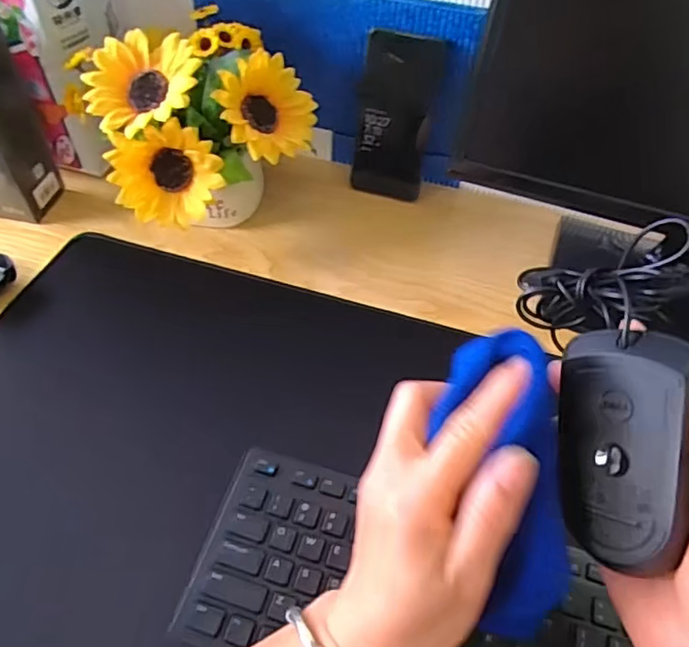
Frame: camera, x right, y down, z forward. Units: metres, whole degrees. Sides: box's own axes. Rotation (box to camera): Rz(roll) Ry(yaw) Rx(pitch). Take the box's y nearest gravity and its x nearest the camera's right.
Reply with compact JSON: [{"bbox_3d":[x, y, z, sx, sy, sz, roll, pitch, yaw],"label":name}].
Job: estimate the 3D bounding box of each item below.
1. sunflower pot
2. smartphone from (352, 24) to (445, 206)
[{"bbox_3d":[-0.131,-0.164,0.533,0.177,0.174,0.160,-31,58,-23],"label":"sunflower pot"},{"bbox_3d":[0.051,-0.208,0.588,0.072,0.159,0.016,8,35,1],"label":"smartphone"}]

